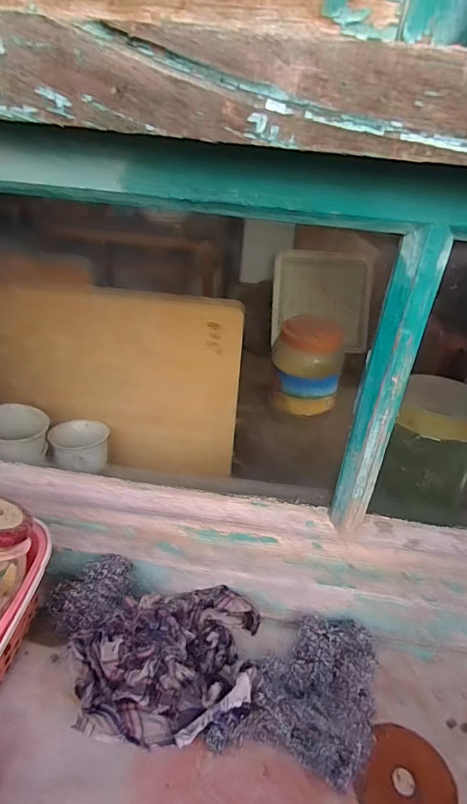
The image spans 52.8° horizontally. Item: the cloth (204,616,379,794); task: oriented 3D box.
[{"bbox_3d":[0.059,0.222,0.361,0.096,0.038,0.129,20,35,23],"label":"cloth"}]

